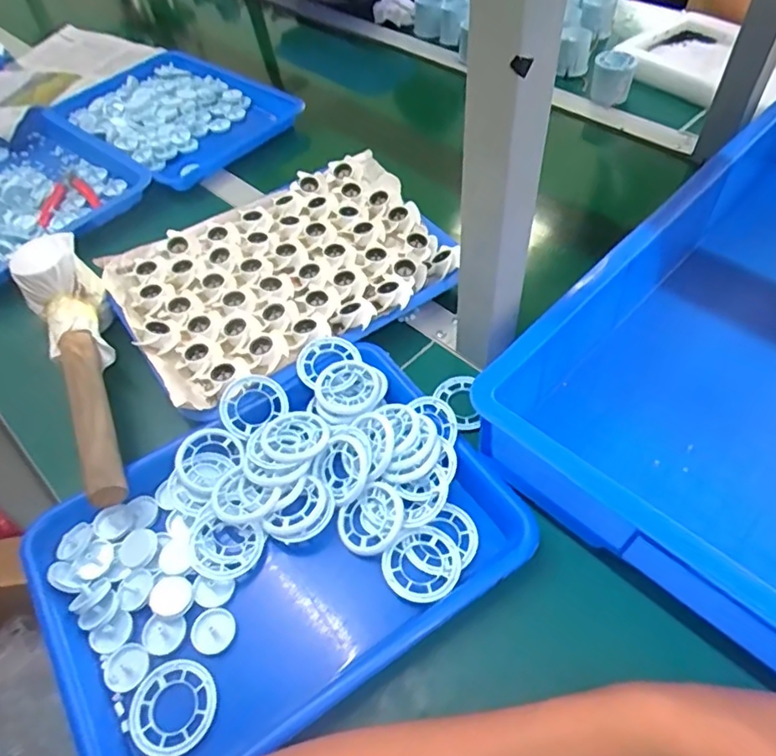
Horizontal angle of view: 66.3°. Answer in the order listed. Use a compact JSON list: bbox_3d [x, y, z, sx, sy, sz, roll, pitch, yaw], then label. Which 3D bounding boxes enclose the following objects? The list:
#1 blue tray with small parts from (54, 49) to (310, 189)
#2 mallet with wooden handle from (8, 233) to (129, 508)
[{"bbox_3d":[-0.327,-0.410,0.903,0.341,0.035,0.248,35,63,28],"label":"blue tray with small parts"},{"bbox_3d":[-0.270,-0.021,0.525,0.063,0.071,0.274,-27,54,-15],"label":"mallet with wooden handle"}]

